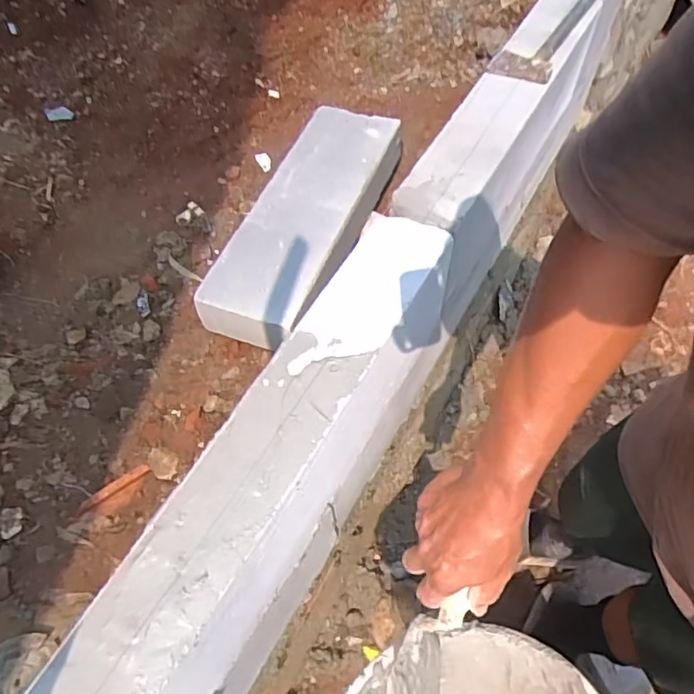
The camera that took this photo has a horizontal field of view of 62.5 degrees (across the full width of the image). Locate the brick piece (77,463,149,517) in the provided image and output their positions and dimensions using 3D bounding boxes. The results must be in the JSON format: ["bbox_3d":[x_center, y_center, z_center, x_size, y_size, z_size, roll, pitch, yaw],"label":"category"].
[{"bbox_3d":[-0.399,0.254,0.991,0.132,0.034,0.033,-34,63,-16],"label":"brick piece"}]

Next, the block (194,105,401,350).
[{"bbox_3d":[-0.073,-0.271,1.179,0.216,0.085,0.597,19,62,14],"label":"block"}]

